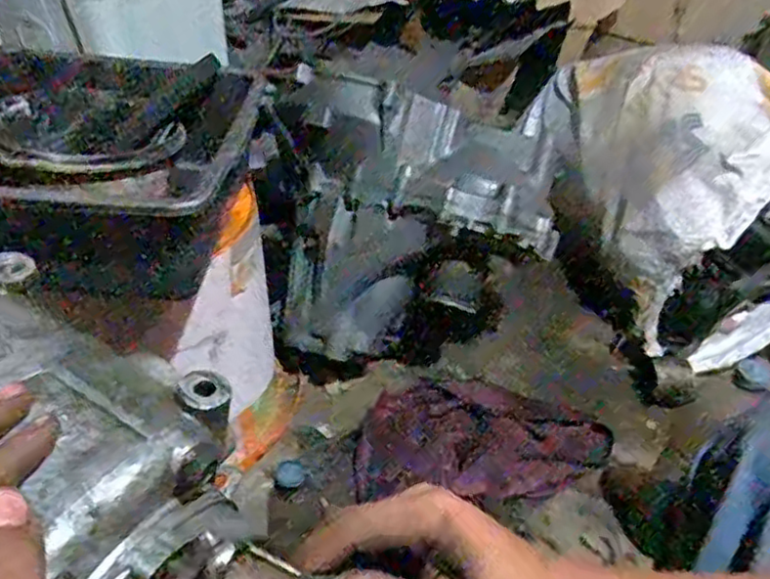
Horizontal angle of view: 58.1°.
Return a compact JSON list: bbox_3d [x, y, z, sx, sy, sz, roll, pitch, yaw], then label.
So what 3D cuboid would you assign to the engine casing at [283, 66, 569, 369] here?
[{"bbox_3d":[0.034,-0.087,0.969,0.388,0.373,0.156,6,40,2],"label":"engine casing"}]

